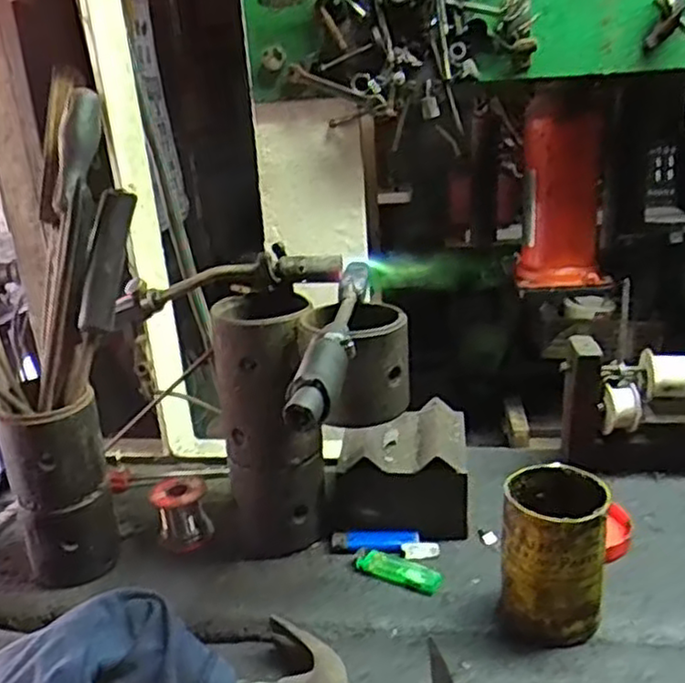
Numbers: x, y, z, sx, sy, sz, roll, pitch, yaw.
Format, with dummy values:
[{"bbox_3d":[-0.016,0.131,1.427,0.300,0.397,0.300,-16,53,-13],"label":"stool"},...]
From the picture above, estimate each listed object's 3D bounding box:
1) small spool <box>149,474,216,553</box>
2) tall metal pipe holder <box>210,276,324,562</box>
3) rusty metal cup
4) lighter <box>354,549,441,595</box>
[{"bbox_3d":[-0.158,0.169,0.711,0.053,0.064,0.044,-9,20,-14],"label":"small spool"},{"bbox_3d":[-0.062,0.076,0.653,0.085,0.222,0.093,-6,20,-5],"label":"tall metal pipe holder"},{"bbox_3d":[0.162,0.163,0.549,0.073,0.113,0.074,4,21,22],"label":"rusty metal cup"},{"bbox_3d":[0.047,0.197,0.619,0.078,0.014,0.024,8,23,29],"label":"lighter"}]

